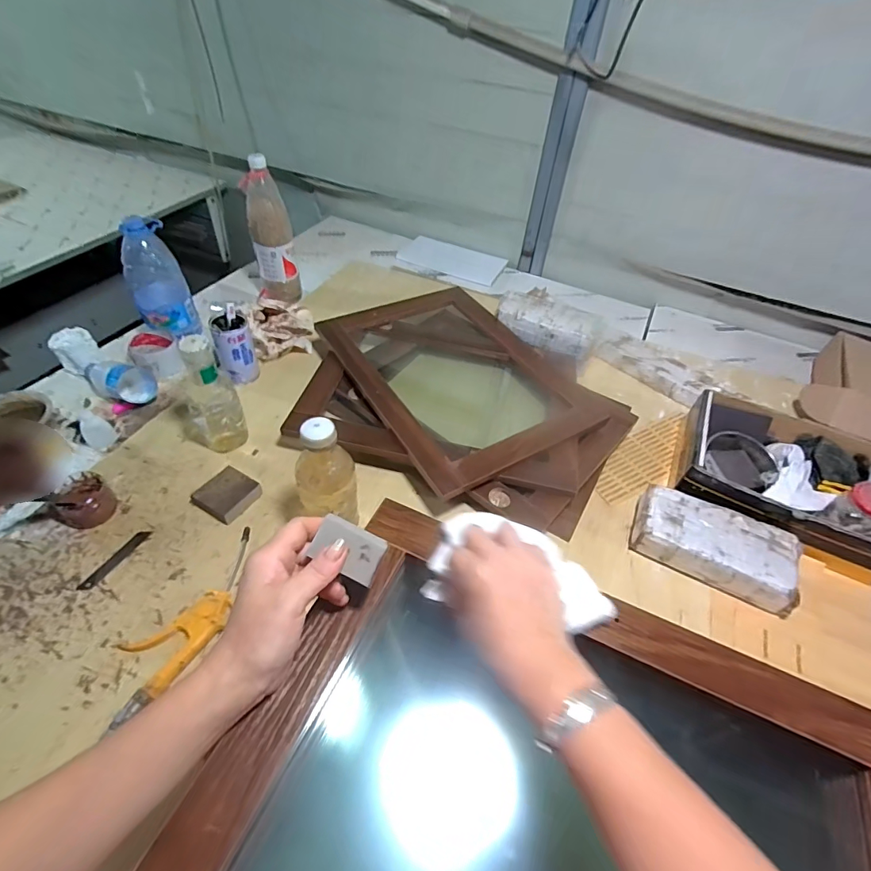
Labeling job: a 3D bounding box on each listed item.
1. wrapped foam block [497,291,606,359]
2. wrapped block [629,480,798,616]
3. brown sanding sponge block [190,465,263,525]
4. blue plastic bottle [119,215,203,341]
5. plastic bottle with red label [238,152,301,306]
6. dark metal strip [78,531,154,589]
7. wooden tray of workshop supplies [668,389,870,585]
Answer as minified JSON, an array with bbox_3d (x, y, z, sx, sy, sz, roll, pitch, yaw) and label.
[{"bbox_3d":[0.237,-0.231,0.945,0.218,0.065,0.121,20,48,13],"label":"wrapped foam block"},{"bbox_3d":[0.401,0.159,0.659,0.210,0.059,0.105,23,49,16],"label":"wrapped block"},{"bbox_3d":[-0.307,0.087,0.668,0.072,0.023,0.073,25,50,18],"label":"brown sanding sponge block"},{"bbox_3d":[-0.515,-0.287,0.834,0.093,0.196,0.081,-23,53,-24],"label":"blue plastic bottle"},{"bbox_3d":[-0.352,-0.420,0.961,0.087,0.272,0.073,4,47,-1],"label":"plastic bottle with red label"},{"bbox_3d":[-0.427,0.164,0.604,0.018,0.005,0.097,23,49,16],"label":"dark metal strip"},{"bbox_3d":[0.568,0.065,0.728,0.312,0.093,0.233,24,49,16],"label":"wooden tray of workshop supplies"}]

